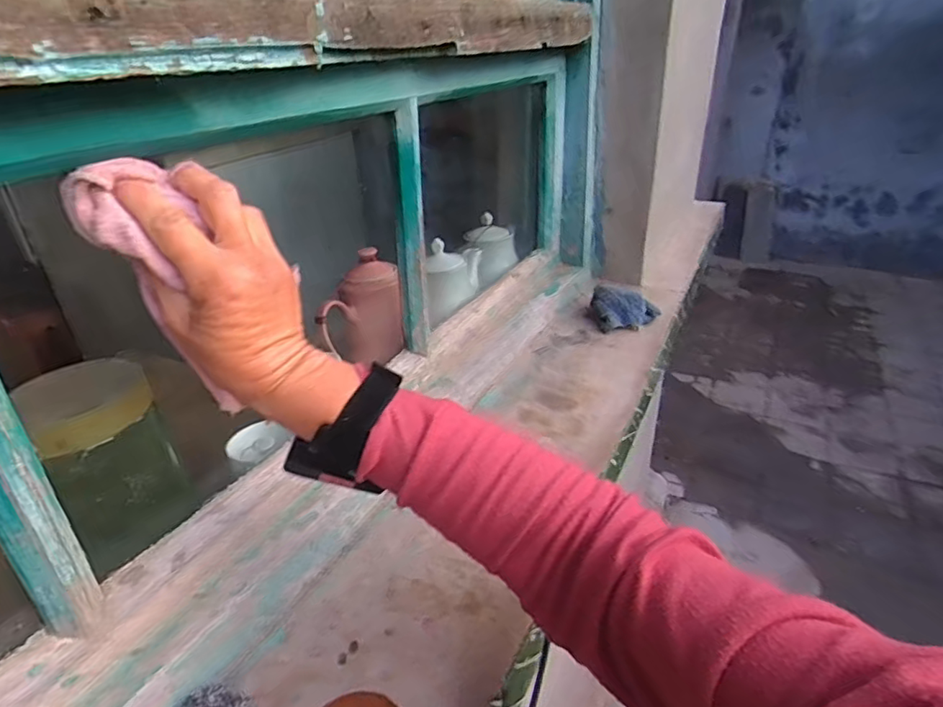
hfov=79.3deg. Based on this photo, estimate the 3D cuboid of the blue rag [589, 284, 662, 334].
[{"bbox_3d":[0.237,-0.070,0.860,0.104,0.048,0.068,-5,30,-6],"label":"blue rag"}]

